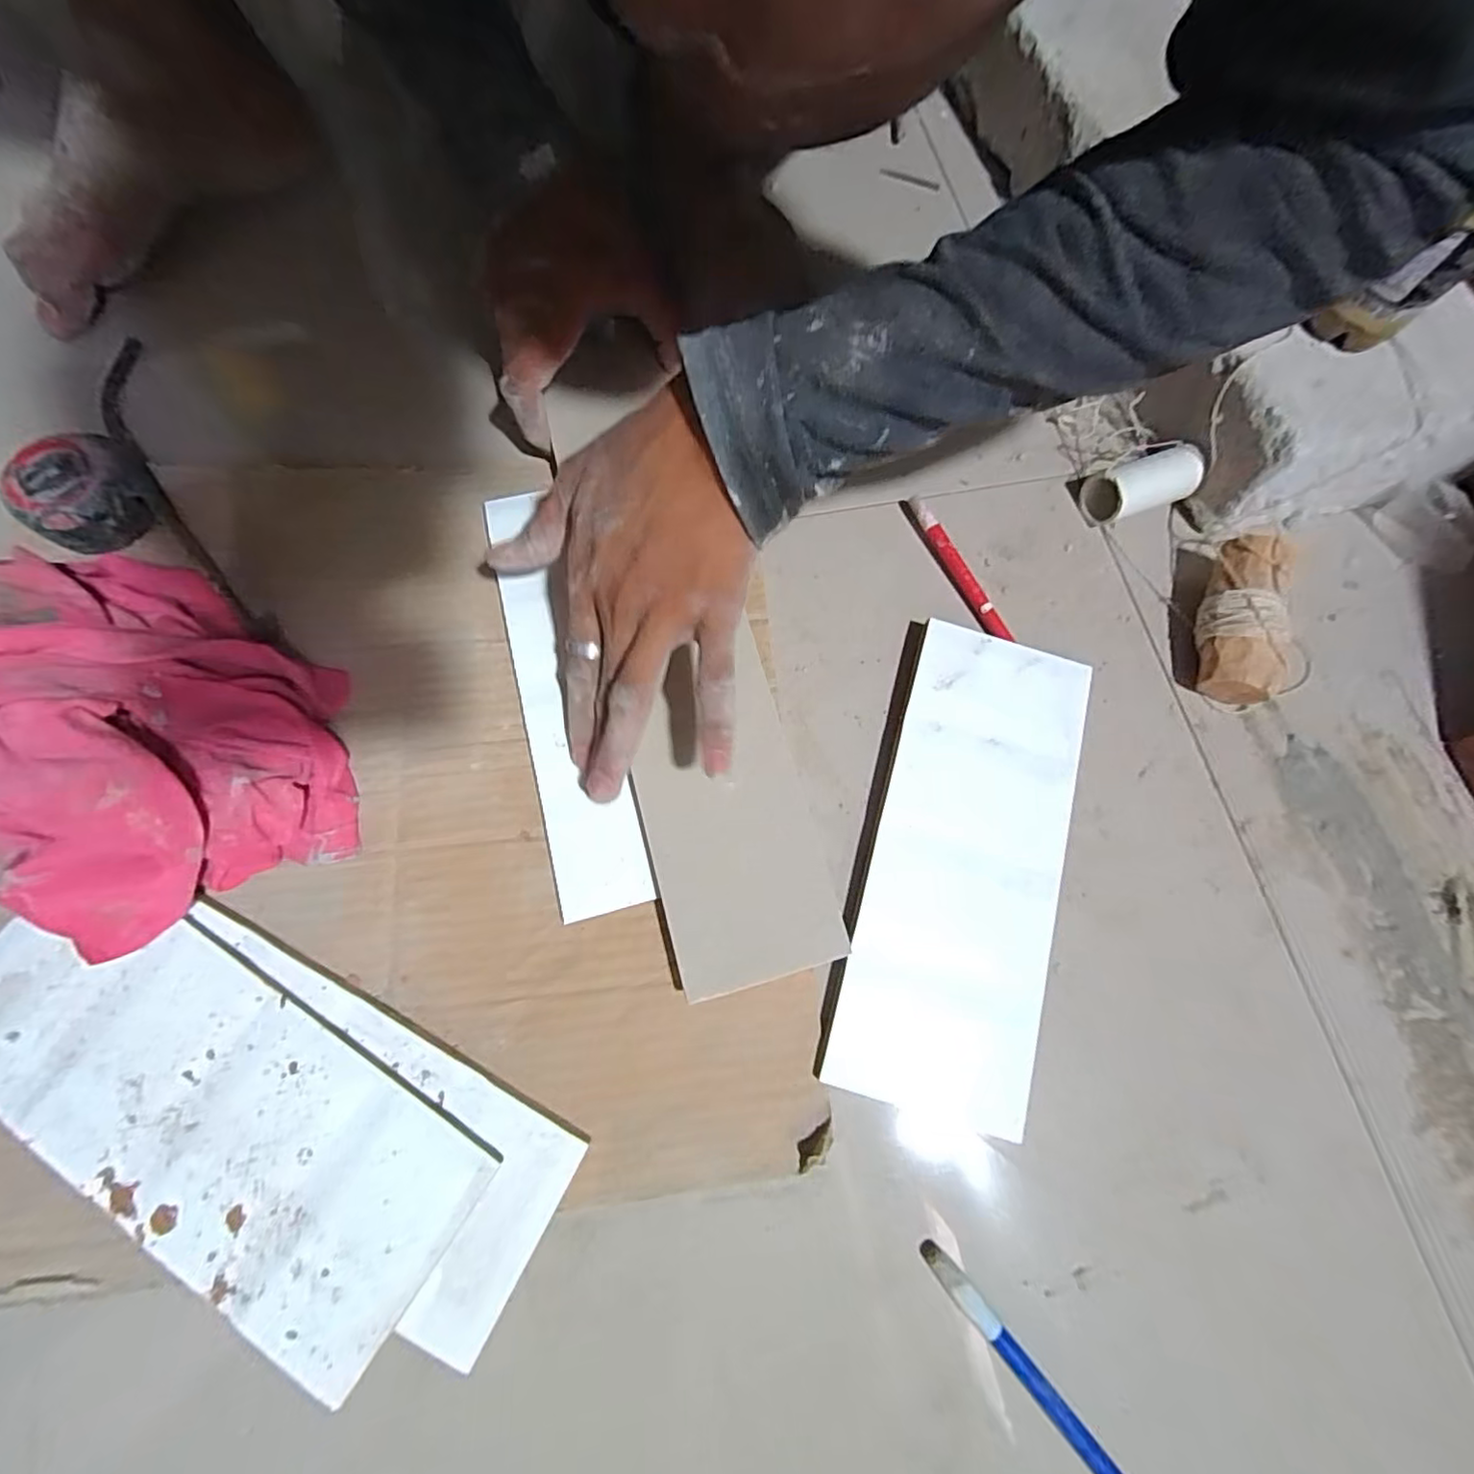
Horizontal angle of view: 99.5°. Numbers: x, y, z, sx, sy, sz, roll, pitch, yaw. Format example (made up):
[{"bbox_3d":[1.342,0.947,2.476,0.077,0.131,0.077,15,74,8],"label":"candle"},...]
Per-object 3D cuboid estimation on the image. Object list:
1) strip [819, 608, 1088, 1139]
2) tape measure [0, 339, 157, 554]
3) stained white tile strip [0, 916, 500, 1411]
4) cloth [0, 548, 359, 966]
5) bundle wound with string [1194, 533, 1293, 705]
[{"bbox_3d":[0.120,0.063,0.328,0.100,0.018,0.247,16,73,3],"label":"strip"},{"bbox_3d":[-0.384,-0.181,0.368,0.065,0.044,0.166,-23,75,-9],"label":"tape measure"},{"bbox_3d":[-0.230,0.158,0.269,0.241,0.004,0.099,33,73,6],"label":"stained white tile strip"},{"bbox_3d":[-0.279,-0.011,0.284,0.138,0.105,0.186,-34,77,-12],"label":"cloth"},{"bbox_3d":[0.292,-0.069,0.361,0.034,0.028,0.094,8,87,0],"label":"bundle wound with string"}]

